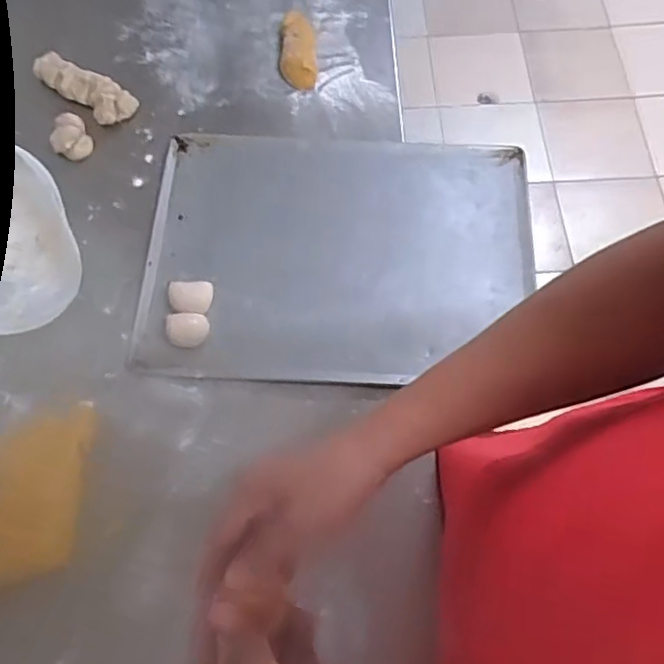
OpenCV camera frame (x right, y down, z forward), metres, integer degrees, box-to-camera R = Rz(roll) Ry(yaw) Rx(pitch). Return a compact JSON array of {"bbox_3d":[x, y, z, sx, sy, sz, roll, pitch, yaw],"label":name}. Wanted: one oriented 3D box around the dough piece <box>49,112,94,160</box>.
[{"bbox_3d":[-0.341,-0.252,0.799,0.049,0.030,0.050,-27,67,-10],"label":"dough piece"}]

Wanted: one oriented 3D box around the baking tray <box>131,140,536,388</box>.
[{"bbox_3d":[0.007,-0.097,0.727,0.443,0.016,0.323,2,65,2],"label":"baking tray"}]

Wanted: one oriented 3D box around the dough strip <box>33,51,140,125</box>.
[{"bbox_3d":[-0.335,-0.330,0.828,0.157,0.034,0.048,31,70,15],"label":"dough strip"}]

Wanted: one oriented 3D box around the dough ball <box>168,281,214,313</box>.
[{"bbox_3d":[-0.158,-0.039,0.697,0.048,0.016,0.040,-10,65,-3],"label":"dough ball"}]

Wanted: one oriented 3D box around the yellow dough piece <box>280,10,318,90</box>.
[{"bbox_3d":[-0.046,-0.383,0.842,0.048,0.023,0.126,-4,65,0],"label":"yellow dough piece"}]

